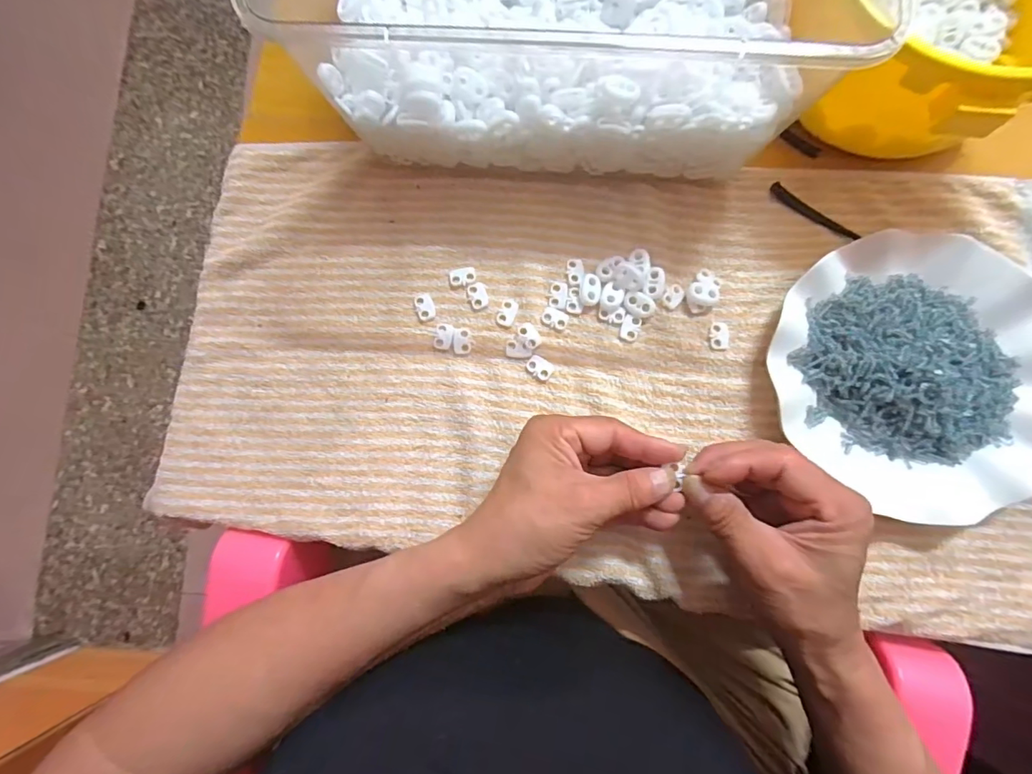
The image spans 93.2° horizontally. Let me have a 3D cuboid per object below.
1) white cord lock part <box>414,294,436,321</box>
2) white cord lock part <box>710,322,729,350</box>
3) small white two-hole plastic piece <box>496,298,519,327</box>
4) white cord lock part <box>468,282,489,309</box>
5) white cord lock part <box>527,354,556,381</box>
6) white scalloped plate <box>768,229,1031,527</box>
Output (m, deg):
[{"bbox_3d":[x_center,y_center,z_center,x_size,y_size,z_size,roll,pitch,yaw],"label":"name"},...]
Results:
[{"bbox_3d":[-0.064,-0.057,0.344,0.013,0.004,0.020,-20,83,-2],"label":"white cord lock part"},{"bbox_3d":[0.141,-0.036,0.335,0.013,0.004,0.019,5,83,1],"label":"white cord lock part"},{"bbox_3d":[-0.006,-0.053,0.341,0.012,0.004,0.020,24,84,3],"label":"small white two-hole plastic piece"},{"bbox_3d":[-0.027,-0.065,0.344,0.013,0.004,0.019,-17,83,-1],"label":"white cord lock part"},{"bbox_3d":[0.017,-0.014,0.336,0.018,0.004,0.013,31,84,4],"label":"white cord lock part"},{"bbox_3d":[0.263,-0.011,0.320,0.181,0.029,0.171,0,83,1],"label":"white scalloped plate"}]

